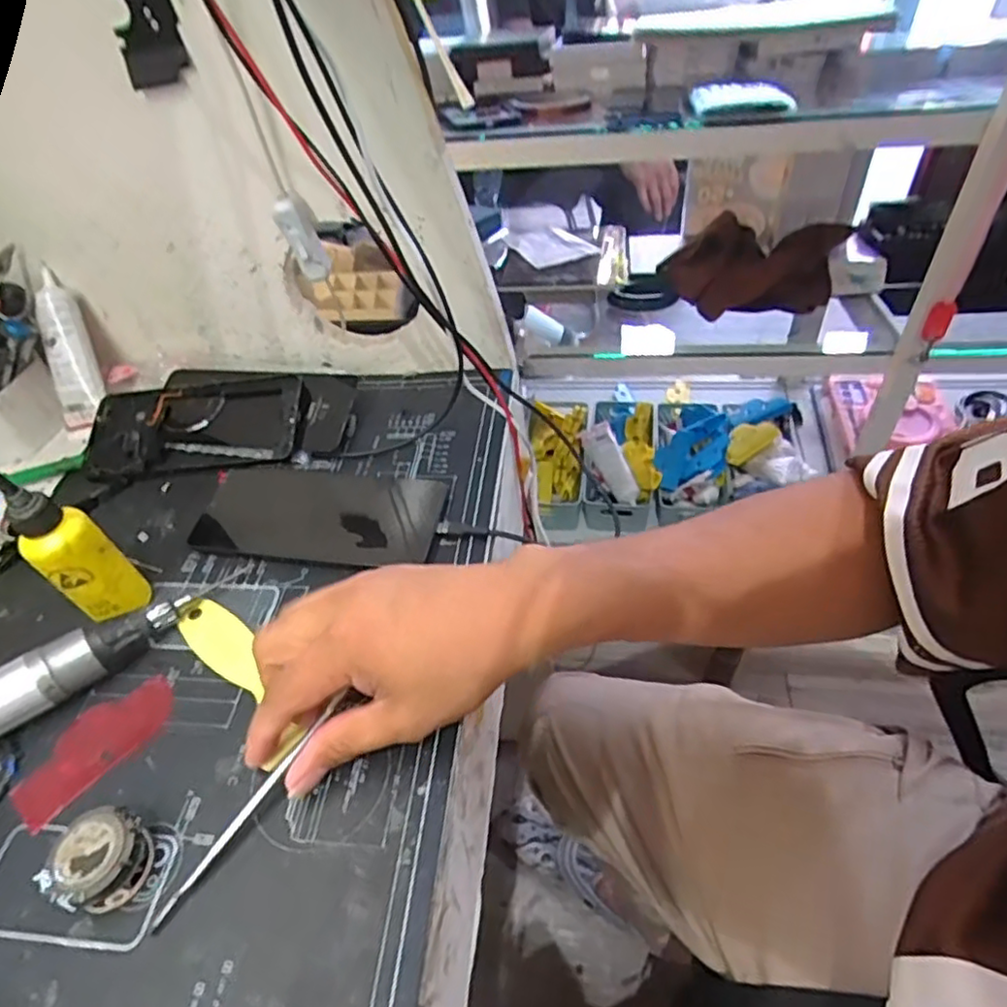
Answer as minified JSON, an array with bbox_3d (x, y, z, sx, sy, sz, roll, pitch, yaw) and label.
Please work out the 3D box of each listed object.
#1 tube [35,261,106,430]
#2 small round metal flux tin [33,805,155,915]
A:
[{"bbox_3d":[-0.336,-0.119,0.504,0.033,0.119,0.017,-4,15,3],"label":"tube"},{"bbox_3d":[-0.183,0.163,0.297,0.036,0.024,0.039,-3,49,4],"label":"small round metal flux tin"}]

